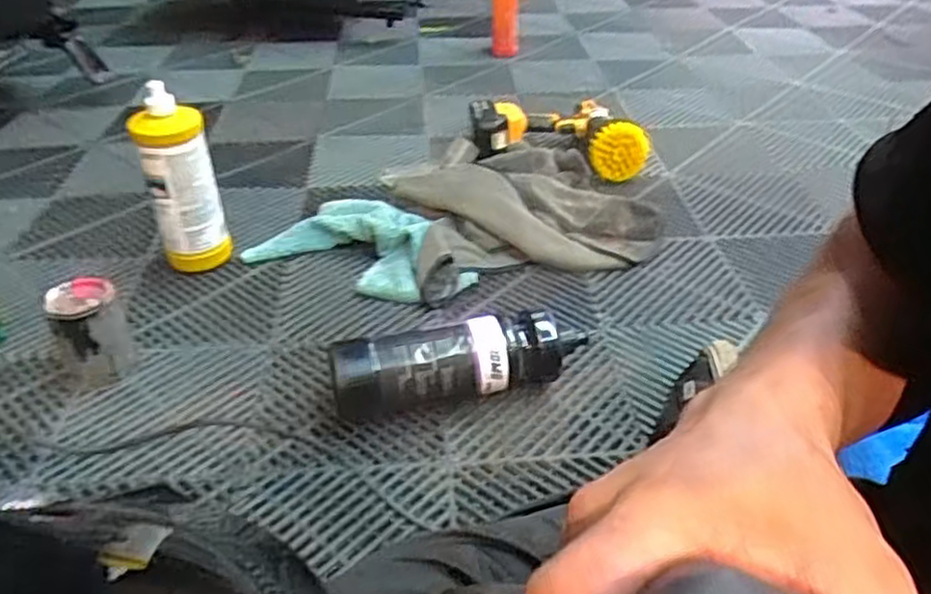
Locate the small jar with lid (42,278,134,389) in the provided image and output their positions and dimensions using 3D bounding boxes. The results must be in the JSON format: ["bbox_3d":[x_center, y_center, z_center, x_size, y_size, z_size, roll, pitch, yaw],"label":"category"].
[{"bbox_3d":[-0.407,0.037,0.798,0.070,0.103,0.084,-23,42,-30],"label":"small jar with lid"}]

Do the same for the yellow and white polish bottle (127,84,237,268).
[{"bbox_3d":[-0.355,-0.141,0.927,0.082,0.241,0.070,-16,39,-23],"label":"yellow and white polish bottle"}]

